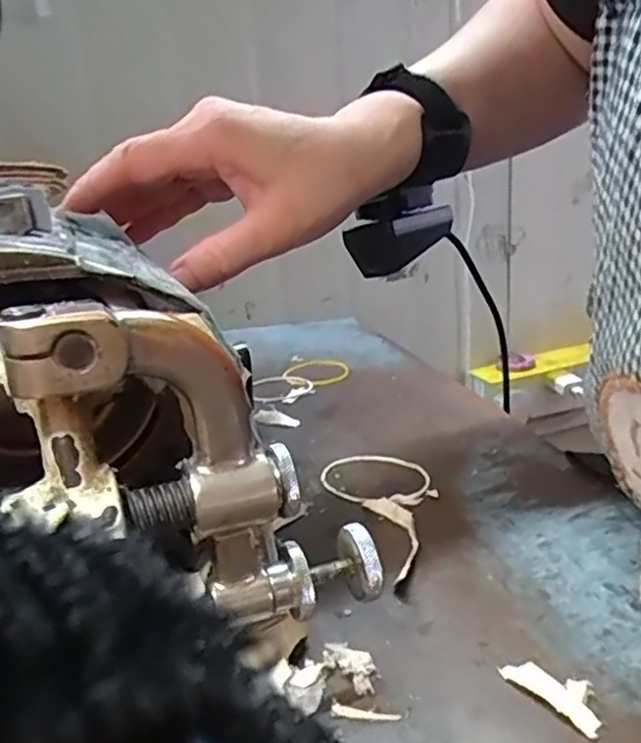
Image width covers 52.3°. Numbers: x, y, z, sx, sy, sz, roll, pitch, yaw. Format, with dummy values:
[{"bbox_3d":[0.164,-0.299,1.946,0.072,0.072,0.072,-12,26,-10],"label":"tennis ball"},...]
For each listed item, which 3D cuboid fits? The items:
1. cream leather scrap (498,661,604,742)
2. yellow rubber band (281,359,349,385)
[{"bbox_3d":[0.072,0.096,0.198,0.015,0.004,0.032,-15,21,-33],"label":"cream leather scrap"},{"bbox_3d":[-0.003,-0.002,0.522,0.054,0.004,0.053,-4,17,1],"label":"yellow rubber band"}]

